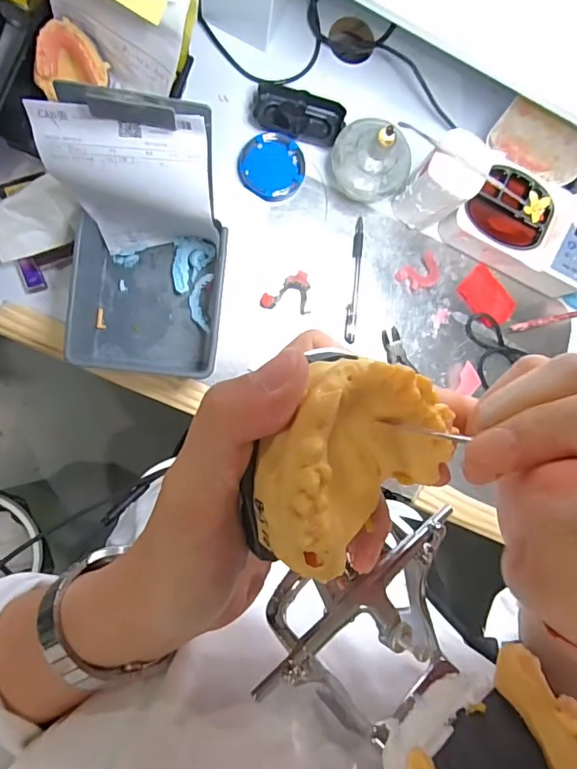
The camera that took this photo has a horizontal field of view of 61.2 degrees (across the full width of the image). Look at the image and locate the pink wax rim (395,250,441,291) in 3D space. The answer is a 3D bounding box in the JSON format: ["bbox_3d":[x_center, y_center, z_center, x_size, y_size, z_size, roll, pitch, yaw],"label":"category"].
[{"bbox_3d":[0.168,-0.140,0.620,0.058,0.006,0.040,-33,94,-7],"label":"pink wax rim"}]

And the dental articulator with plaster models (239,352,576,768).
[{"bbox_3d":[0.040,0.079,0.169,0.077,0.089,0.179,-27,102,-7],"label":"dental articulator with plaster models"}]

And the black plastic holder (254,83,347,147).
[{"bbox_3d":[0.014,-0.327,0.594,0.106,0.025,0.050,14,87,-7],"label":"black plastic holder"}]

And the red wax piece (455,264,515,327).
[{"bbox_3d":[0.264,-0.114,0.646,0.055,0.005,0.079,-44,95,-6],"label":"red wax piece"}]

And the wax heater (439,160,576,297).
[{"bbox_3d":[0.302,-0.197,0.615,0.187,0.069,0.114,27,86,-7],"label":"wax heater"}]

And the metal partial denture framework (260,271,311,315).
[{"bbox_3d":[-0.003,-0.111,0.594,0.060,0.012,0.049,-3,90,-8],"label":"metal partial denture framework"}]

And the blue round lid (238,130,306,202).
[{"bbox_3d":[-0.020,-0.268,0.598,0.078,0.009,0.077,0,89,-8],"label":"blue round lid"}]

